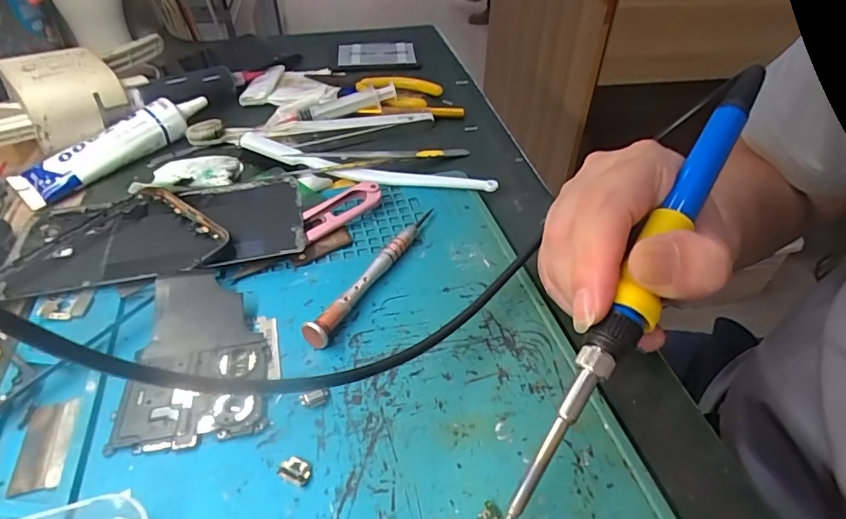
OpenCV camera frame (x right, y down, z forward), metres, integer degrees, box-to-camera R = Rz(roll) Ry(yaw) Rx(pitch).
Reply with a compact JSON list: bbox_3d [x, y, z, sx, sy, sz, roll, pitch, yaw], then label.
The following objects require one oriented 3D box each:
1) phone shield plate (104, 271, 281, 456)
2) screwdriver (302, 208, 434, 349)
[{"bbox_3d":[-0.099,0.040,0.220,0.063,0.013,0.083,-6,43,-9],"label":"phone shield plate"},{"bbox_3d":[-0.024,0.004,0.262,0.010,0.012,0.114,21,46,19],"label":"screwdriver"}]

